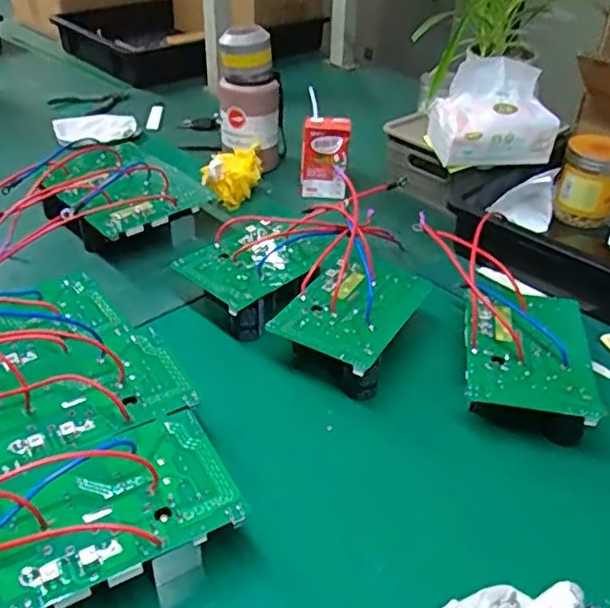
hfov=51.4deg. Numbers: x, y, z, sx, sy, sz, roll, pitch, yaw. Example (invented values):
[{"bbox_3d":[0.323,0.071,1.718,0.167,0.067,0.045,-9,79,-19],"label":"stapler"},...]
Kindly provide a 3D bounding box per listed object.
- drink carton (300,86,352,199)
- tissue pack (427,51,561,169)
[{"bbox_3d":[0.029,-0.221,0.907,0.067,0.138,0.033,3,36,2],"label":"drink carton"},{"bbox_3d":[0.247,-0.238,0.818,0.160,0.126,0.075,-3,36,-7],"label":"tissue pack"}]

